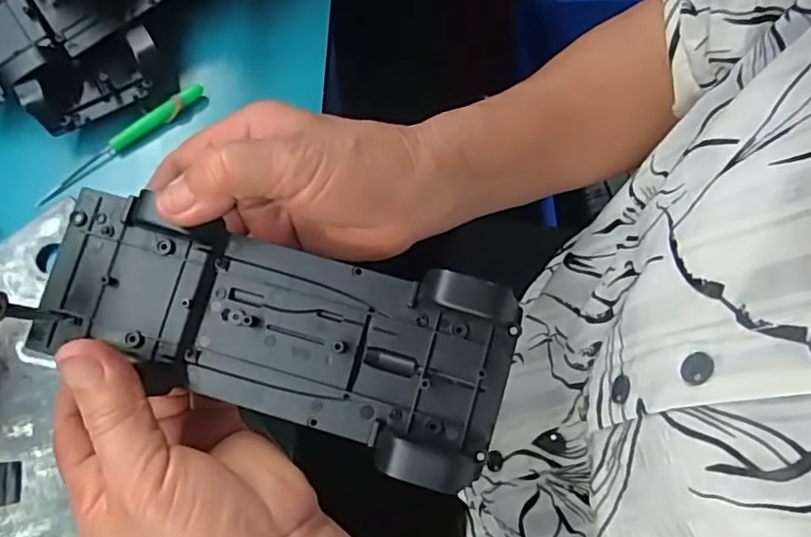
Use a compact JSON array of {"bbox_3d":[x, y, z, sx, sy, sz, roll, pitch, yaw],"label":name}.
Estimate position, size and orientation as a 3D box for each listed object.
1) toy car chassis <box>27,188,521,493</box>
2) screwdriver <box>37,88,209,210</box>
[{"bbox_3d":[-0.054,0.024,0.249,0.193,0.033,0.073,16,71,5],"label":"toy car chassis"},{"bbox_3d":[-0.168,-0.076,0.368,0.111,0.013,0.009,-38,76,-14],"label":"screwdriver"}]

